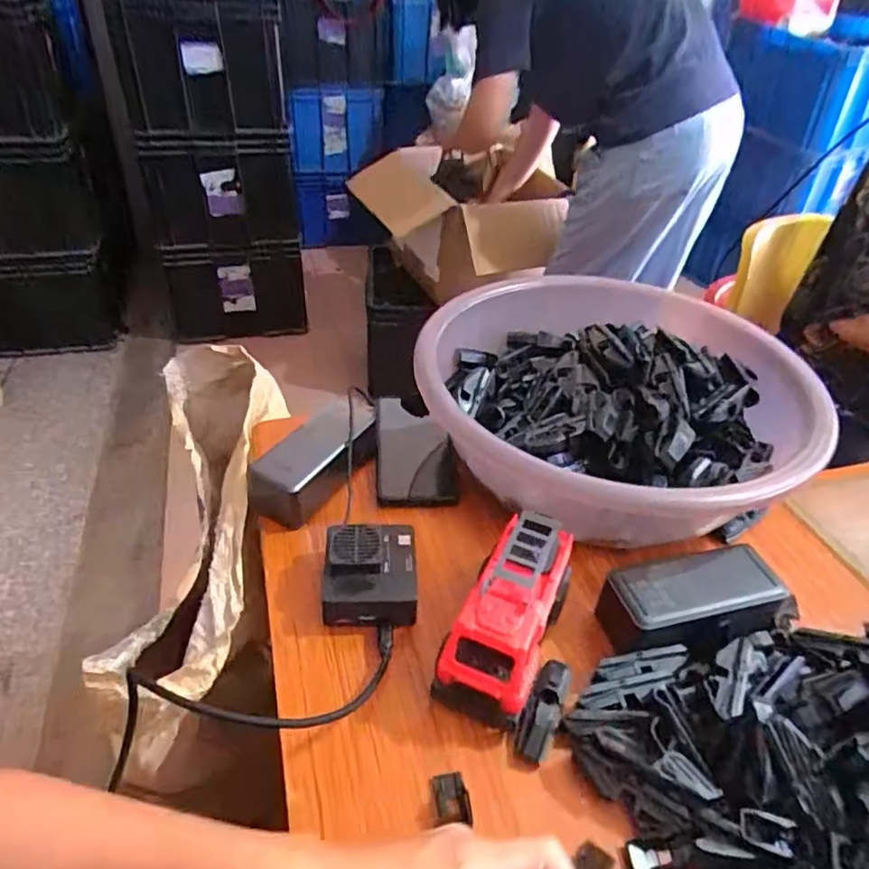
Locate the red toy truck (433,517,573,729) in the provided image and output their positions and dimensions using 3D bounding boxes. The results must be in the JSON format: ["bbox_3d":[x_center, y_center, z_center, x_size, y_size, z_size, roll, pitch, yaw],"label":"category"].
[{"bbox_3d":[0.057,0.122,0.430,0.057,0.089,0.131,19,40,19],"label":"red toy truck"}]

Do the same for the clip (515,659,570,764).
[{"bbox_3d":[0.074,0.183,0.411,0.023,0.023,0.069,20,40,20],"label":"clip"}]

